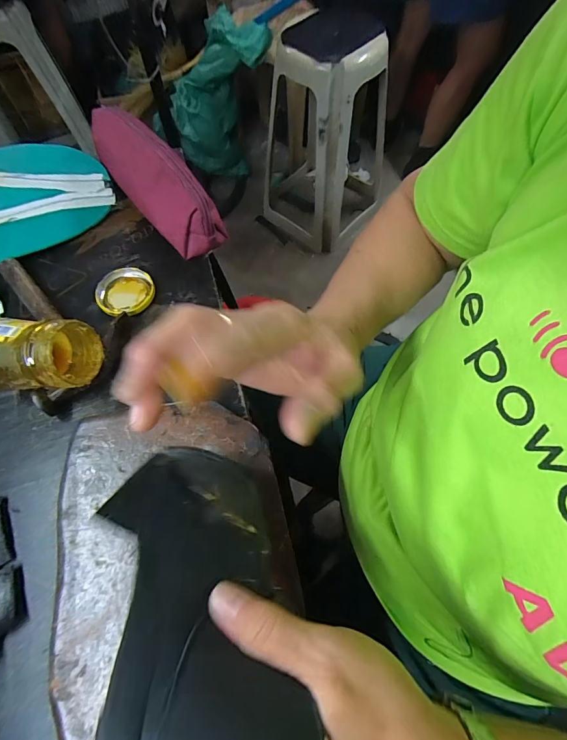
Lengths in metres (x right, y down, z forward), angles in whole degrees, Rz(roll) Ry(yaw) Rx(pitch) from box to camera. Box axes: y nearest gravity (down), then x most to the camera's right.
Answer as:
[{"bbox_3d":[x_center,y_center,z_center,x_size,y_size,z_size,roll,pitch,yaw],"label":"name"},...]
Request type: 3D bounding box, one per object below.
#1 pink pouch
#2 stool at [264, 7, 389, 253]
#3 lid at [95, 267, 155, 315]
[{"bbox_3d":[-0.152,-0.218,0.432,0.058,0.067,0.213,-40,70,-16],"label":"pink pouch"},{"bbox_3d":[0.141,-0.710,1.200,0.325,0.574,0.331,40,72,18],"label":"stool"},{"bbox_3d":[-0.169,-0.086,0.406,0.057,0.014,0.057,-1,64,1],"label":"lid"}]

